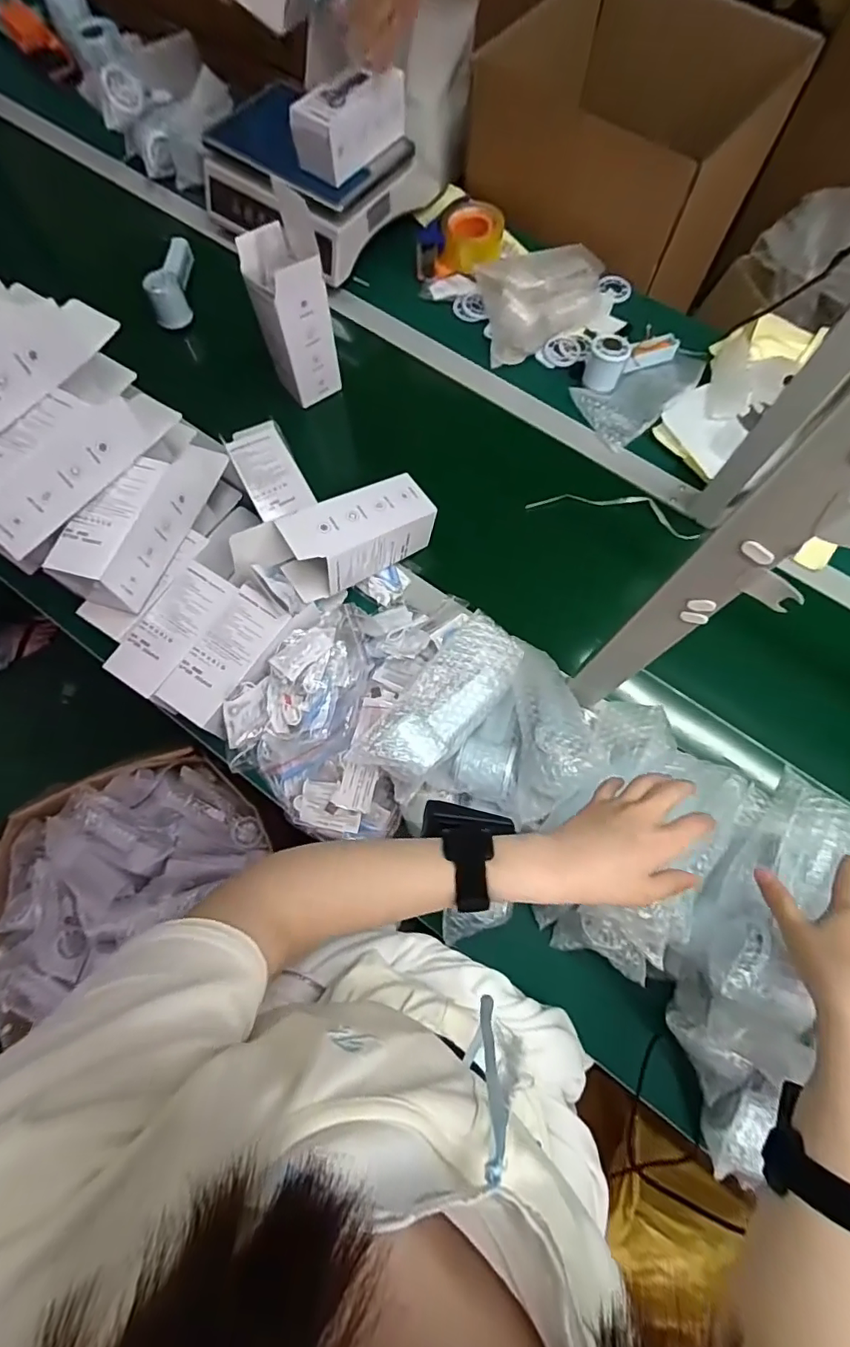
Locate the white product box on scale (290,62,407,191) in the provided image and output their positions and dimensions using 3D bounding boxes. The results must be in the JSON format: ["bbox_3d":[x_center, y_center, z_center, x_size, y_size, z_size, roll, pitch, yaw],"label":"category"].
[{"bbox_3d":[-0.108,-0.808,0.755,0.083,0.073,0.163,34,76,10],"label":"white product box on scale"}]

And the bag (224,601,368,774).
[{"bbox_3d":[-0.143,0.018,0.621,0.143,0.054,0.206,12,73,4],"label":"bag"}]

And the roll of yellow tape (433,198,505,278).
[{"bbox_3d":[0.076,-0.720,0.862,0.100,0.045,0.116,14,74,5],"label":"roll of yellow tape"}]

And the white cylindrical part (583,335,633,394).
[{"bbox_3d":[0.270,-0.464,0.772,0.055,0.049,0.062,22,74,7],"label":"white cylindrical part"}]

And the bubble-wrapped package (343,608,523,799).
[{"bbox_3d":[0.022,0.035,0.562,0.080,0.075,0.205,37,77,11],"label":"bubble-wrapped package"}]

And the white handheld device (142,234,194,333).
[{"bbox_3d":[-0.406,-0.632,0.831,0.056,0.063,0.152,-5,73,-1],"label":"white handheld device"}]

